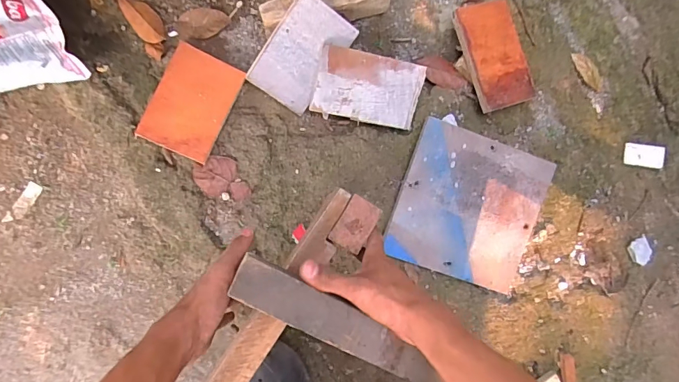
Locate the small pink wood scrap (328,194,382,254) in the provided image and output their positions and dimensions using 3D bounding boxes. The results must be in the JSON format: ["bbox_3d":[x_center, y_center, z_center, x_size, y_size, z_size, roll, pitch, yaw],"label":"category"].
[{"bbox_3d":[0.019,0.039,0.478,0.040,0.005,0.060,32,87,-9],"label":"small pink wood scrap"}]

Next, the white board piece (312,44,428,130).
[{"bbox_3d":[0.051,-0.171,0.704,0.179,0.009,0.109,8,110,-14],"label":"white board piece"}]

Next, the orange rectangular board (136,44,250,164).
[{"bbox_3d":[-0.235,-0.139,0.668,0.112,0.012,0.162,25,88,-13],"label":"orange rectangular board"}]

